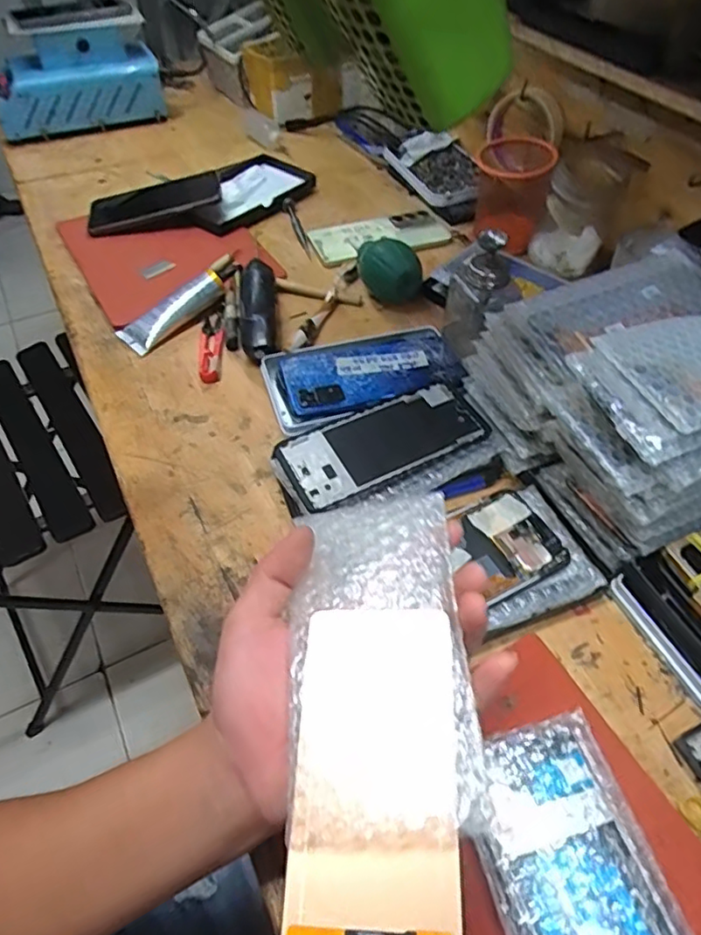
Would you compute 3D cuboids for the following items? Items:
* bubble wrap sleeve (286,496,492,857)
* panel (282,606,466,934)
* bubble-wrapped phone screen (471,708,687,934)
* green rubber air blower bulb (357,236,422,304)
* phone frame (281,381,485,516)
[{"bbox_3d":[0.013,0.086,0.289,0.080,0.016,0.165,-1,52,1],"label":"bubble wrap sleeve"},{"bbox_3d":[0.010,0.134,0.252,0.071,0.010,0.151,-3,57,8],"label":"panel"},{"bbox_3d":[0.115,0.214,0.292,0.083,0.012,0.163,-12,51,-9],"label":"bubble-wrapped phone screen"},{"bbox_3d":[0.041,-0.210,0.626,0.067,0.051,0.074,1,50,1],"label":"green rubber air blower bulb"},{"bbox_3d":[0.028,-0.022,0.472,0.162,0.012,0.077,-24,54,-15],"label":"phone frame"}]

